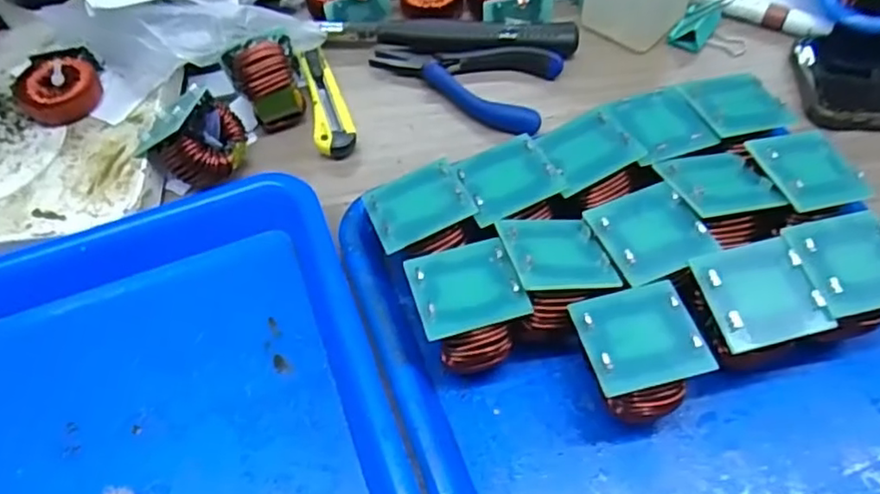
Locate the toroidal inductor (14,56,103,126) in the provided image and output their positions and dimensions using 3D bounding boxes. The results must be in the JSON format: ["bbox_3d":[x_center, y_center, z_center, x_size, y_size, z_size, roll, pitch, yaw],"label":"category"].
[{"bbox_3d":[-0.229,-0.094,0.390,0.044,0.022,0.037,-35,60,-19],"label":"toroidal inductor"}]

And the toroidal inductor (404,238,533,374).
[{"bbox_3d":[0.013,0.030,0.299,0.046,0.046,0.049,-18,55,-8],"label":"toroidal inductor"}]

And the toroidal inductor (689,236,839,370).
[{"bbox_3d":[0.137,0.031,0.292,0.049,0.046,0.047,-16,56,-7],"label":"toroidal inductor"}]

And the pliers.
[{"bbox_3d":[0.011,-0.112,0.421,0.123,0.021,0.060,15,58,14],"label":"pliers"}]

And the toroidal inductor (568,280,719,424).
[{"bbox_3d":[0.085,0.050,0.282,0.049,0.047,0.049,-11,54,-3],"label":"toroidal inductor"}]

